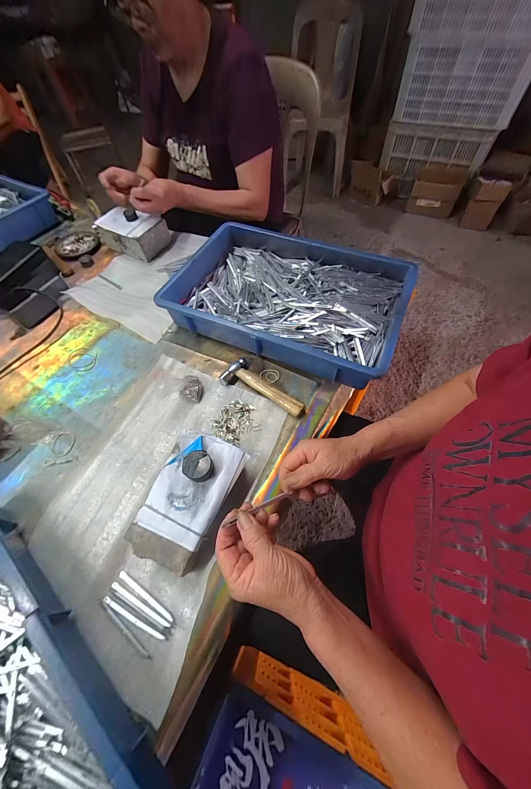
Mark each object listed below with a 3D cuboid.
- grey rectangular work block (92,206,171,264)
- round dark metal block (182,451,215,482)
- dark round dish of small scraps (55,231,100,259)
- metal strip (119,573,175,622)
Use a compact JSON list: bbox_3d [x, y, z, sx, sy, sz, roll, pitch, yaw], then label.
[{"bbox_3d":[-0.337,-0.416,0.698,0.148,0.072,0.106,24,64,16],"label":"grey rectangular work block"},{"bbox_3d":[-0.091,0.096,0.365,0.037,0.020,0.037,-1,59,2],"label":"round dark metal block"},{"bbox_3d":[-0.509,-0.405,0.737,0.109,0.020,0.120,-38,65,-18],"label":"dark round dish of small scraps"},{"bbox_3d":[-0.149,0.250,0.338,0.088,0.004,0.007,27,64,17],"label":"metal strip"}]

